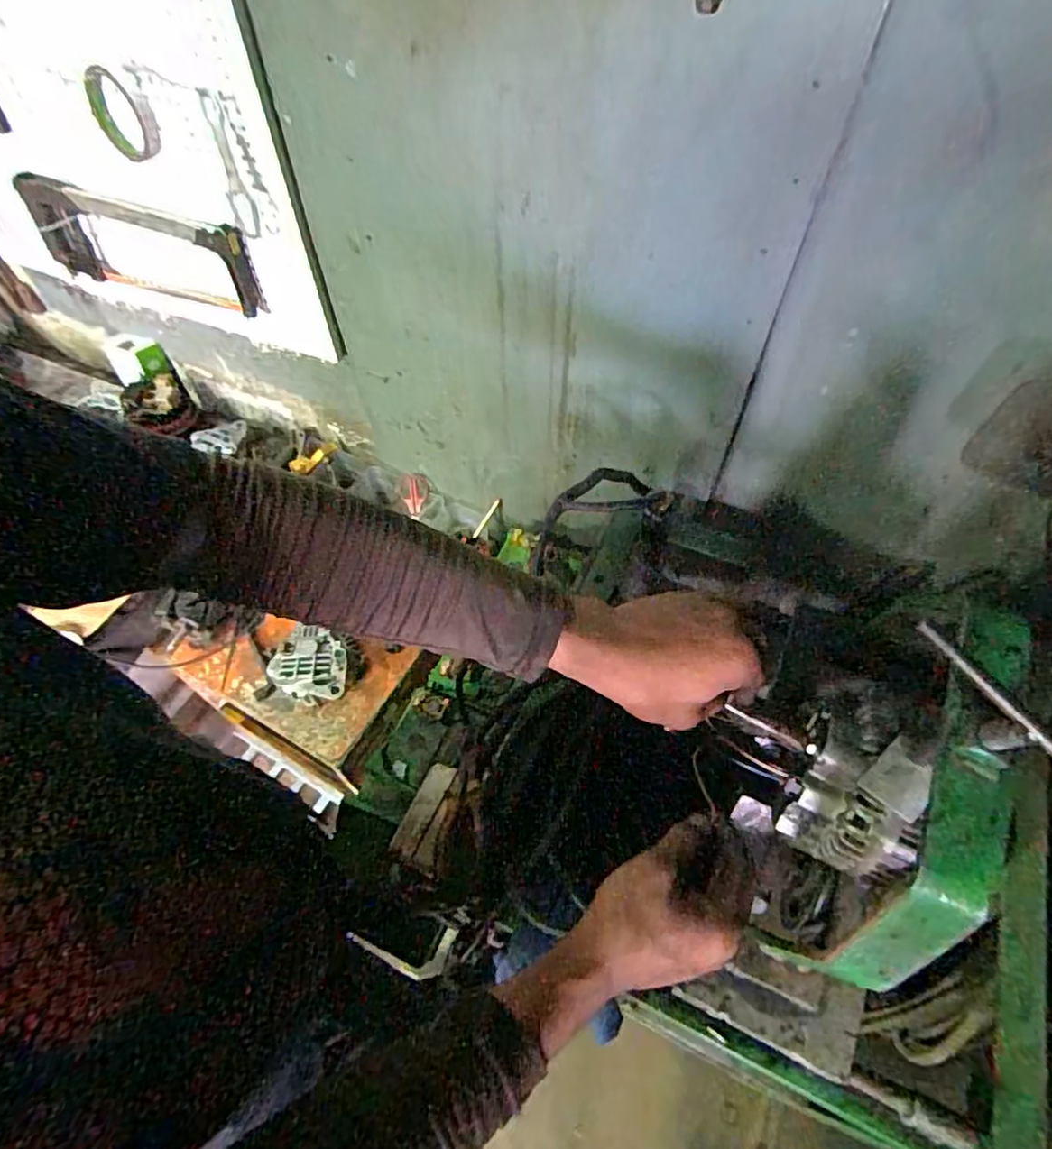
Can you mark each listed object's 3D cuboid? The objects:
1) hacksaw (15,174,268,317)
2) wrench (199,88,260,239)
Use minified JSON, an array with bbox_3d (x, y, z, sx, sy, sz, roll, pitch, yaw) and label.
[{"bbox_3d":[-0.555,-0.466,0.888,0.385,0.149,0.034,19,59,13],"label":"hacksaw"},{"bbox_3d":[-0.352,-0.482,0.729,0.029,0.157,0.009,4,56,2],"label":"wrench"}]

